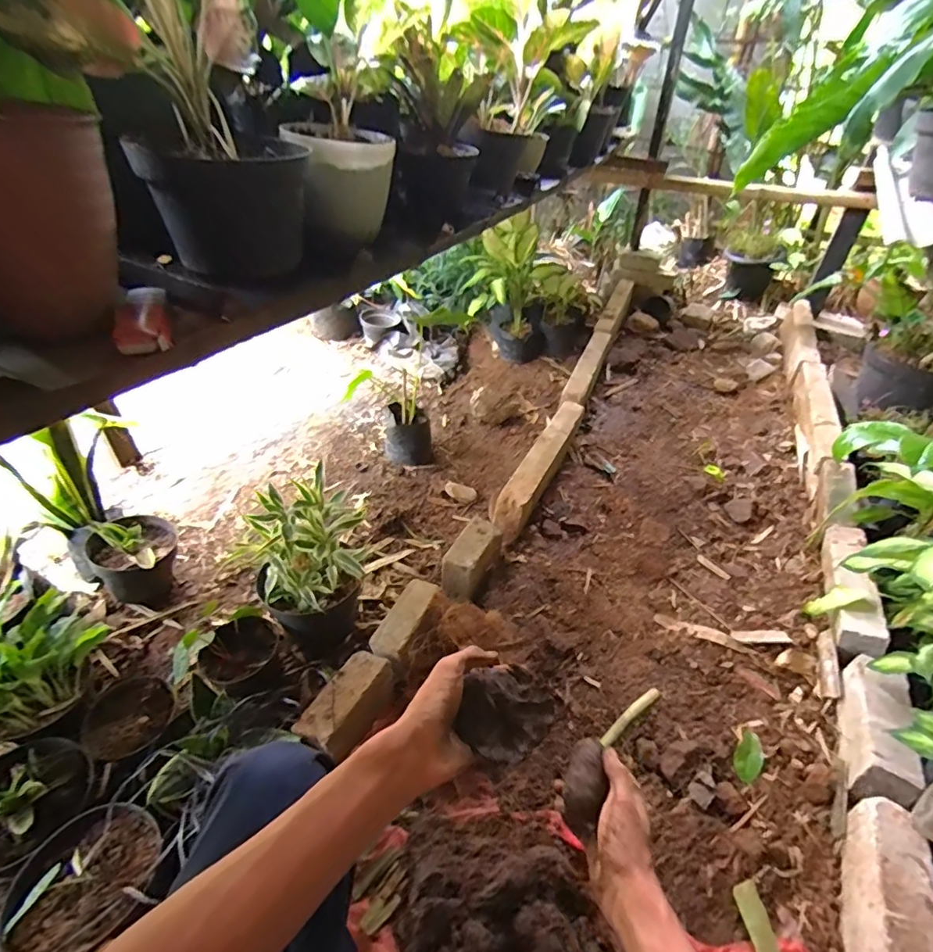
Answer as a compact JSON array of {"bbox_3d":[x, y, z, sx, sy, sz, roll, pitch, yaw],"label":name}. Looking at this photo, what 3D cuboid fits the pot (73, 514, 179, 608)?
[{"bbox_3d":[-0.766,0.200,1.174,0.209,0.171,0.187,30,48,31],"label":"pot"}]

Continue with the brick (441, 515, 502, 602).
[{"bbox_3d":[0.011,0.202,1.208,0.089,0.103,0.196,21,44,23],"label":"brick"}]

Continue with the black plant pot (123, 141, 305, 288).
[{"bbox_3d":[-0.313,-0.356,0.681,0.162,0.155,0.173,0,40,0],"label":"black plant pot"}]

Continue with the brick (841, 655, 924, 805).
[{"bbox_3d":[0.734,0.445,0.896,0.075,0.099,0.255,16,42,19],"label":"brick"}]

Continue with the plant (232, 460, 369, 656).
[{"bbox_3d":[-0.323,0.195,1.058,0.222,0.349,0.190,-20,44,-22],"label":"plant"}]

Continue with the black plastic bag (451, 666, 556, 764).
[{"bbox_3d":[0.034,0.217,0.466,0.092,0.041,0.072,-28,47,-30],"label":"black plastic bag"}]

